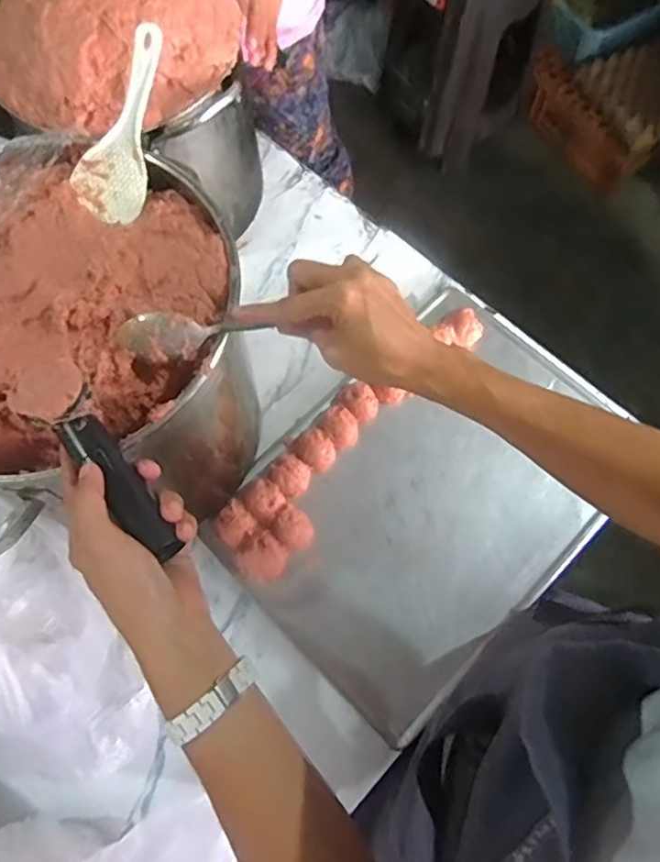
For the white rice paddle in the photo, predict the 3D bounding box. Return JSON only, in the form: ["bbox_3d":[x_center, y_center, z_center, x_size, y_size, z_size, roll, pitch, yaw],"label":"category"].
[{"bbox_3d":[-0.170,-0.257,0.511,0.062,0.014,0.164,14,87,6],"label":"white rice paddle"}]

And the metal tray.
[{"bbox_3d":[0.118,0.070,0.722,0.459,0.034,0.327,-42,74,-13],"label":"metal tray"}]

